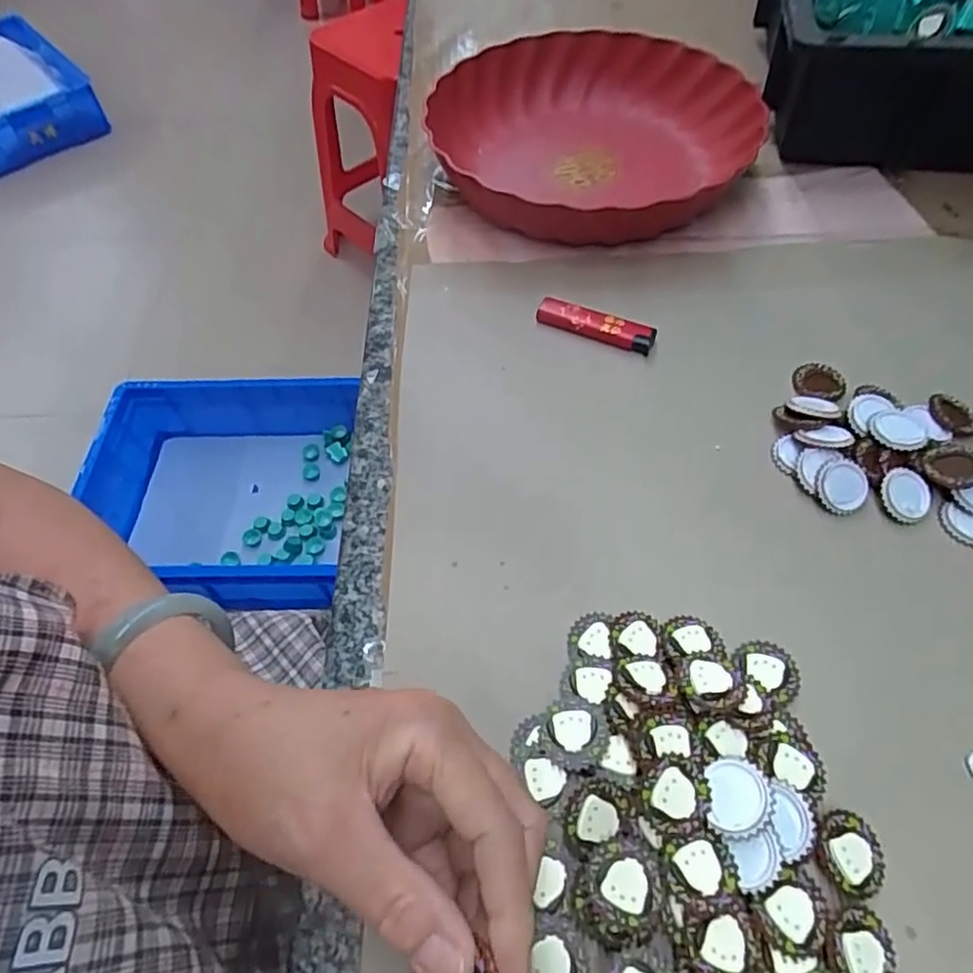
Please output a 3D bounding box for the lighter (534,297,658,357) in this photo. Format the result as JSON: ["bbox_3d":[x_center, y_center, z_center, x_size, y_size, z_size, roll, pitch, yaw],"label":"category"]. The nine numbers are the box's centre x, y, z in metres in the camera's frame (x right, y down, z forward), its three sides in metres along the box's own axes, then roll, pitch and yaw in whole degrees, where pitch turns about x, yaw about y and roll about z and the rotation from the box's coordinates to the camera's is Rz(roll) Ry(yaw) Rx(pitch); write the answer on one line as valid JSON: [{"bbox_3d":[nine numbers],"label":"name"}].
[{"bbox_3d":[0.068,-0.101,0.399,0.073,0.009,0.017,18,59,15],"label":"lighter"}]

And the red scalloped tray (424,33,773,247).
[{"bbox_3d":[0.081,-0.268,0.484,0.234,0.039,0.257,-15,57,-6],"label":"red scalloped tray"}]

